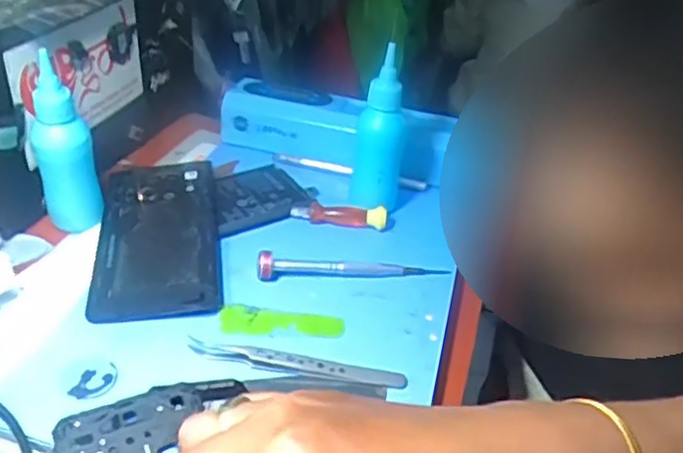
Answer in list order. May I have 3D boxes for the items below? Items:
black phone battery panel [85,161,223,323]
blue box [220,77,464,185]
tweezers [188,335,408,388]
[{"bbox_3d":[-0.120,0.004,0.433,0.075,0.010,0.156,-2,36,-12],"label":"black phone battery panel"},{"bbox_3d":[-0.004,-0.081,0.535,0.181,0.041,0.055,14,36,10],"label":"blue box"},{"bbox_3d":[-0.023,0.073,0.352,0.114,0.008,0.012,8,35,1],"label":"tweezers"}]

